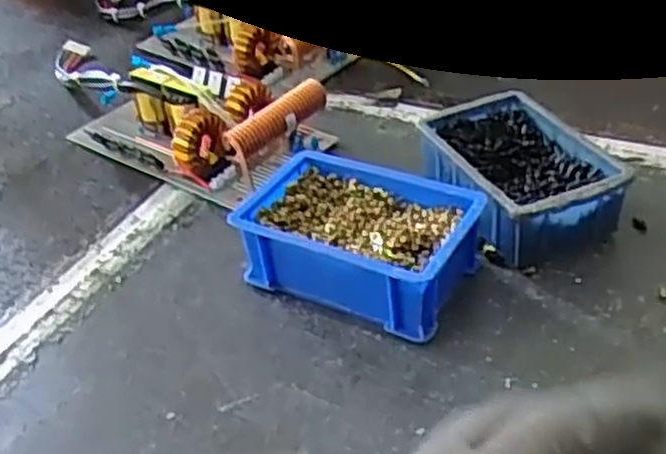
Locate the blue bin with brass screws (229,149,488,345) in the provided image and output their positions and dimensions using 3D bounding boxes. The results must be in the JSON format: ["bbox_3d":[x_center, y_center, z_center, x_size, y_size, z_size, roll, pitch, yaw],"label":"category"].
[{"bbox_3d":[0.017,0.009,0.530,0.147,0.053,0.108,14,42,25],"label":"blue bin with brass screws"}]

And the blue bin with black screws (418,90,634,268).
[{"bbox_3d":[0.132,-0.038,0.582,0.102,0.054,0.152,-16,38,-12],"label":"blue bin with black screws"}]

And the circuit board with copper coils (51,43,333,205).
[{"bbox_3d":[-0.130,-0.100,0.698,0.136,0.060,0.229,-34,45,-31],"label":"circuit board with copper coils"}]

